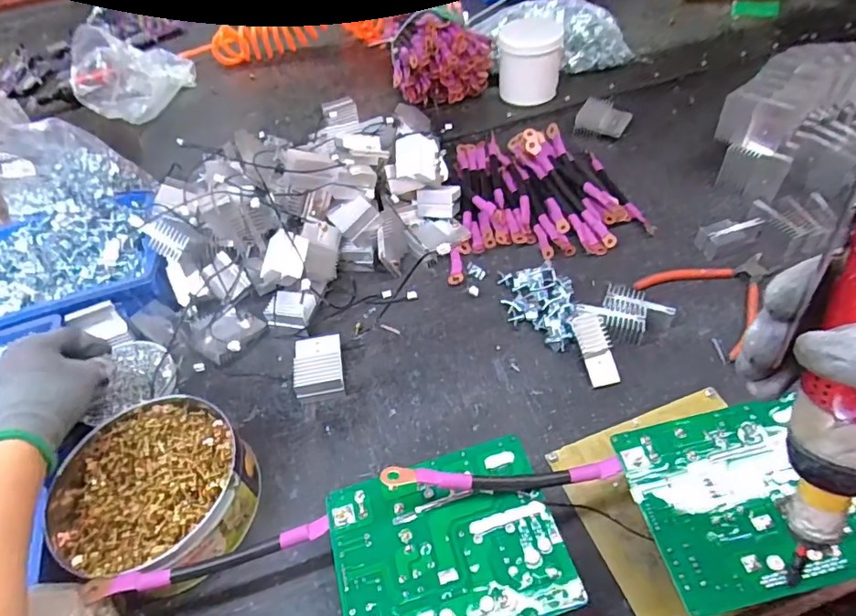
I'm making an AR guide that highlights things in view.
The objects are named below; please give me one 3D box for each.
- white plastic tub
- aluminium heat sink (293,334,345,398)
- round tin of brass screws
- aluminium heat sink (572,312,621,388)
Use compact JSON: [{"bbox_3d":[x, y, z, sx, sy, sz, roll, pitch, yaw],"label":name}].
[{"bbox_3d":[0.165,-0.399,0.857,0.093,0.102,0.080,6,51,12],"label":"white plastic tub"},{"bbox_3d":[-0.109,0.057,0.535,0.046,0.030,0.067,-11,48,-3],"label":"aluminium heat sink"},{"bbox_3d":[-0.228,0.150,0.450,0.158,0.055,0.147,-3,48,4],"label":"round tin of brass screws"},{"bbox_3d":[0.161,0.039,0.511,0.030,0.012,0.072,-10,71,-3],"label":"aluminium heat sink"}]

